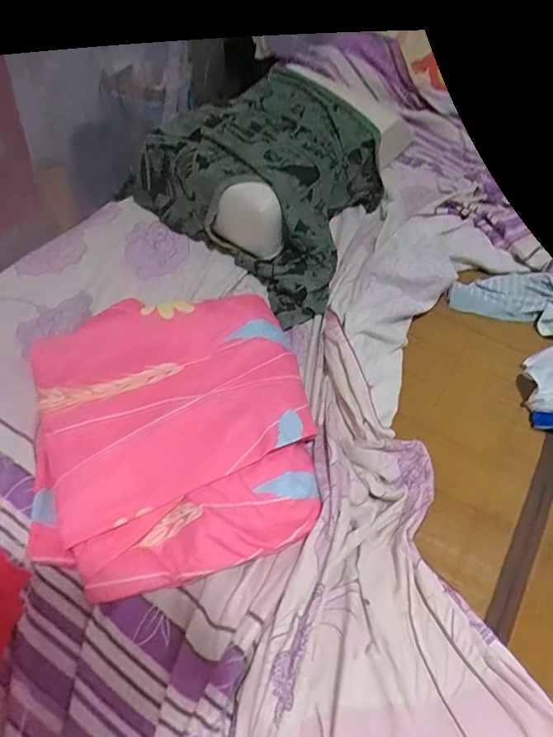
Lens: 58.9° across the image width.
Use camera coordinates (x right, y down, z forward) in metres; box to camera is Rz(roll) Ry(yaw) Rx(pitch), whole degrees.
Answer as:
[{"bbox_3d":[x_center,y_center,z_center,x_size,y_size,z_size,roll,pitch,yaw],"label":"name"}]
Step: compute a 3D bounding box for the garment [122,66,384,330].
[{"bbox_3d":[0.022,-0.377,0.974,0.470,0.148,0.459,39,59,21],"label":"garment"}]

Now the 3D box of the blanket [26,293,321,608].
[{"bbox_3d":[-0.135,0.067,0.669,0.368,0.069,0.410,-10,55,-13],"label":"blanket"}]

